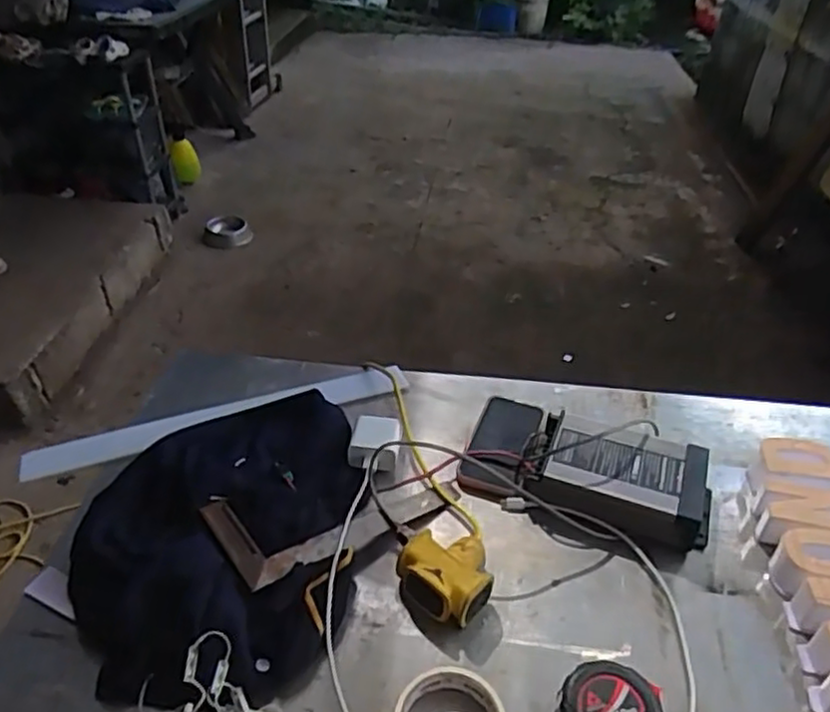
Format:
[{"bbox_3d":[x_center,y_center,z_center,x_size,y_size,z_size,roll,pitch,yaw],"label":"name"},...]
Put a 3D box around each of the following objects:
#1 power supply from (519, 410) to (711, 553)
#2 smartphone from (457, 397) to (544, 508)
[{"bbox_3d":[0.222,0.128,0.738,0.192,0.057,0.116,15,40,15],"label":"power supply"},{"bbox_3d":[0.099,0.099,0.796,0.070,0.016,0.154,15,40,15],"label":"smartphone"}]

